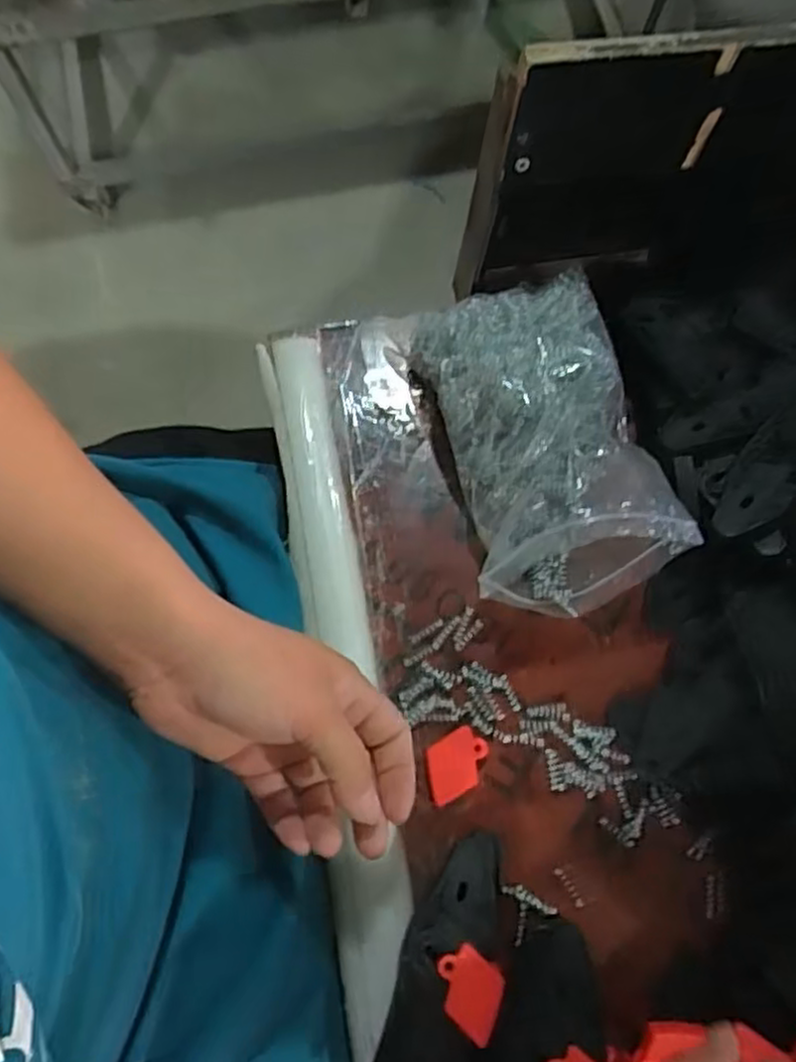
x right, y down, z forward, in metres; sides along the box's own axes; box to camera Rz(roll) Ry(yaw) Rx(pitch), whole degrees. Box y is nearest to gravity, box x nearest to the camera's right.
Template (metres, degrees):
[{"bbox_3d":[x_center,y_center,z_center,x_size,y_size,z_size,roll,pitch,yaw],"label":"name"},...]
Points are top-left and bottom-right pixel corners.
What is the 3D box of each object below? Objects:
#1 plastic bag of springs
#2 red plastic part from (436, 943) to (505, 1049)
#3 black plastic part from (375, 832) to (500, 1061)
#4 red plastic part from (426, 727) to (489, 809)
[{"bbox_3d":[0.086,-0.056,0.424,0.117,0.079,0.197,-13,74,-6],"label":"plastic bag of springs"},{"bbox_3d":[0.034,0.222,0.358,0.036,0.004,0.032,34,75,8],"label":"red plastic part"},{"bbox_3d":[0.022,0.217,0.364,0.042,0.024,0.128,15,73,3],"label":"black plastic part"},{"bbox_3d":[0.032,0.129,0.409,0.039,0.004,0.031,-27,76,-9],"label":"red plastic part"}]

